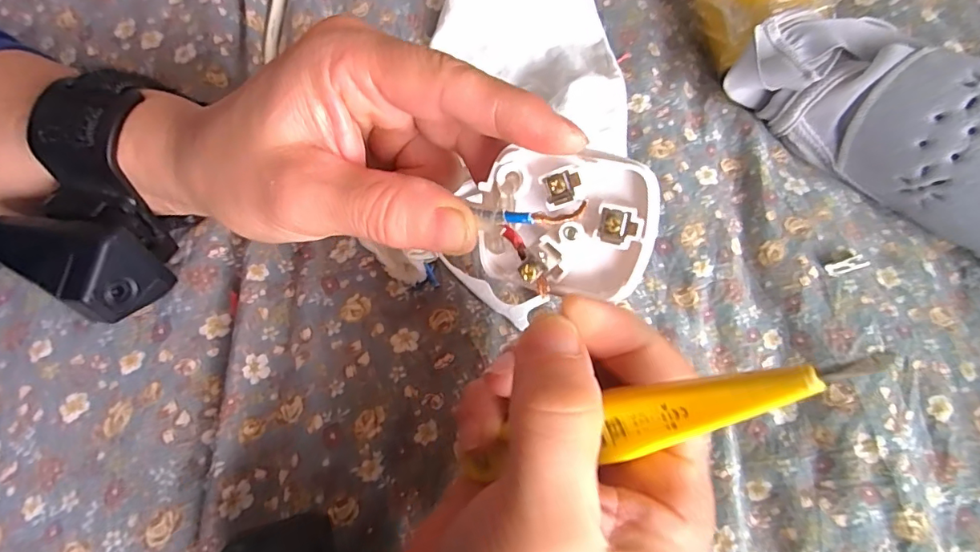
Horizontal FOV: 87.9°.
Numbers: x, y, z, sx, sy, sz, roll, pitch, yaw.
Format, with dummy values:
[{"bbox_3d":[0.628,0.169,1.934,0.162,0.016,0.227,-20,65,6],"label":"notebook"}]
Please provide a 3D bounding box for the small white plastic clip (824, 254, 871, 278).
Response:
[{"bbox_3d":[0.168,-0.005,0.239,0.019,0.005,0.007,-15,69,-8],"label":"small white plastic clip"}]

